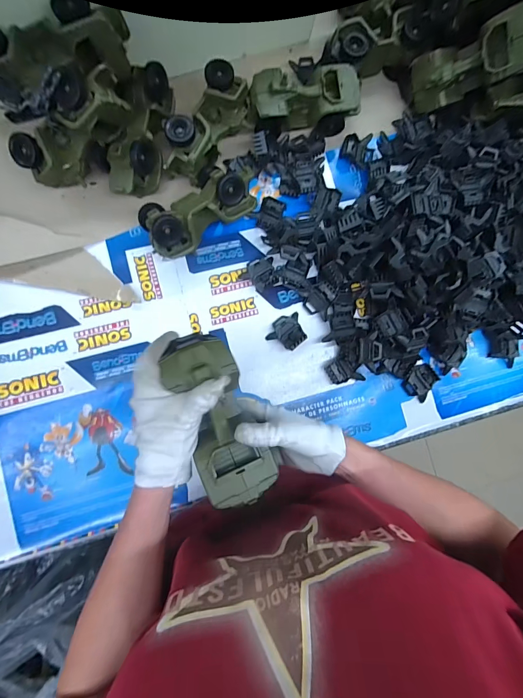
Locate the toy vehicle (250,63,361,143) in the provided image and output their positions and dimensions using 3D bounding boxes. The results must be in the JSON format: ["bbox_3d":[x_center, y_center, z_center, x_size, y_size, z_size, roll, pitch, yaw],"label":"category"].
[{"bbox_3d":[0.071,-0.407,0.568,0.177,0.073,0.094,-8,86,-6],"label":"toy vehicle"}]

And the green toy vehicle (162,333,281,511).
[{"bbox_3d":[-0.046,0.071,0.374,0.077,0.068,0.183,-19,88,-6],"label":"green toy vehicle"}]

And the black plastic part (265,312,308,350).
[{"bbox_3d":[0.044,-0.027,0.561,0.063,0.021,0.054,-37,90,-7],"label":"black plastic part"}]

